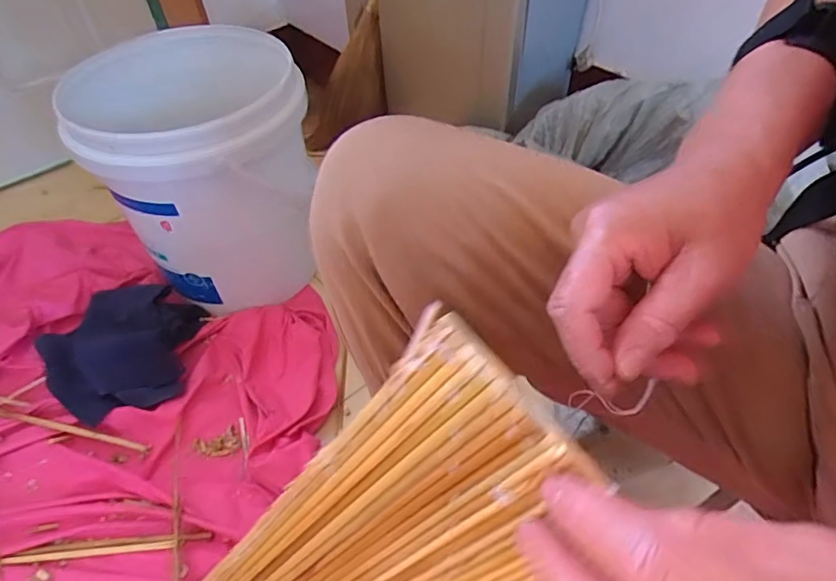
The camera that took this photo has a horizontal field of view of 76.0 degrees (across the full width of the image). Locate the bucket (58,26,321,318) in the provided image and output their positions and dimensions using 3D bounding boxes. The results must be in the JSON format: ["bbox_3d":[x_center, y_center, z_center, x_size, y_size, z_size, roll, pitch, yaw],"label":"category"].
[{"bbox_3d":[-0.280,-0.152,0.750,0.282,0.321,0.245,-17,50,-12],"label":"bucket"}]

